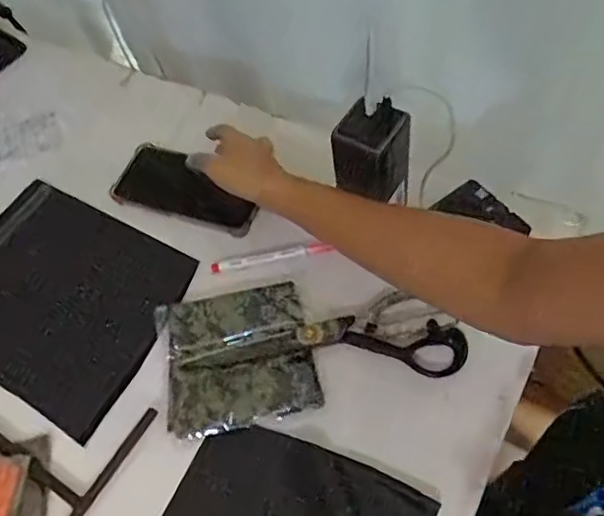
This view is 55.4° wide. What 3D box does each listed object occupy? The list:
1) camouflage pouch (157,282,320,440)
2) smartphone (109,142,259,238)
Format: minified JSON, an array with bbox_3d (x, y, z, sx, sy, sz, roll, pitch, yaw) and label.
[{"bbox_3d":[-0.058,0.083,0.504,0.128,0.012,0.122,-15,56,0],"label":"camouflage pouch"},{"bbox_3d":[-0.122,-0.077,0.611,0.178,0.017,0.074,15,76,24],"label":"smartphone"}]

